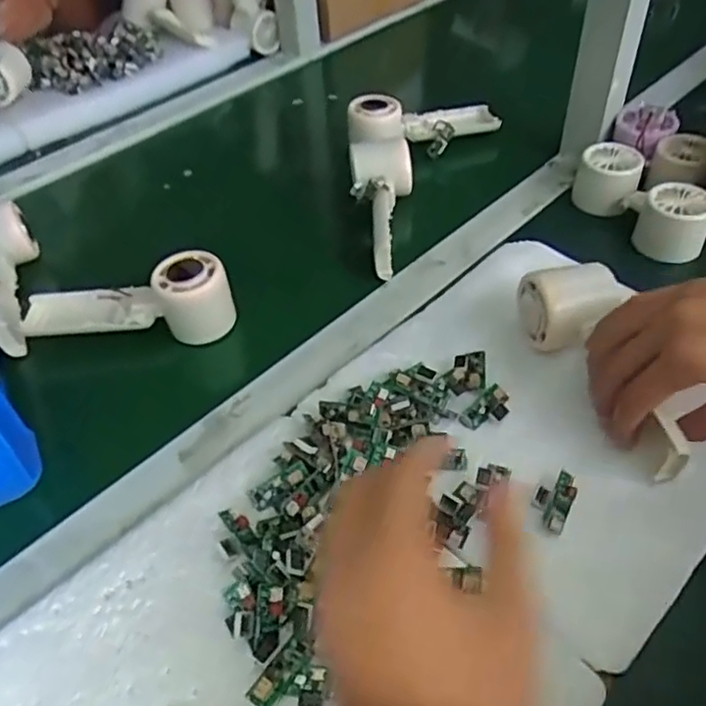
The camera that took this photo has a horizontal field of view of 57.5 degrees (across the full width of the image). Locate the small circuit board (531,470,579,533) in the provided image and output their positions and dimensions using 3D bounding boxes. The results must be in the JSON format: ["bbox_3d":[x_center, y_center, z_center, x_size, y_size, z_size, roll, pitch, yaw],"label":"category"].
[{"bbox_3d":[0.120,0.086,0.384,0.022,0.005,0.039,19,49,25],"label":"small circuit board"}]

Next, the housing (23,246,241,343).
[{"bbox_3d":[-0.180,-0.042,0.515,0.164,0.056,0.044,-4,43,3],"label":"housing"}]

